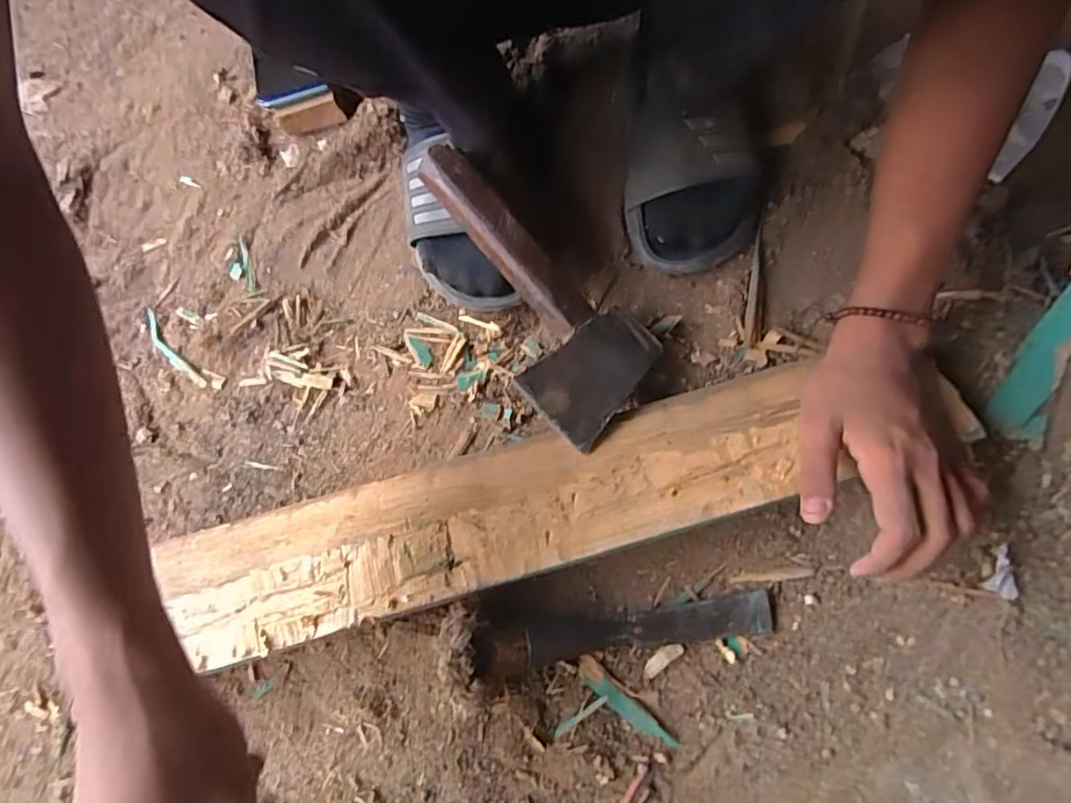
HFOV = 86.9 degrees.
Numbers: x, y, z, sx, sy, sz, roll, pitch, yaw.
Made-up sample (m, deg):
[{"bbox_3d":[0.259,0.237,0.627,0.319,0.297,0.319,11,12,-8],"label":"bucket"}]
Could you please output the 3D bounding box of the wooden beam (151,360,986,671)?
[{"bbox_3d":[0.027,0.061,0.387,0.504,0.055,0.097,-15,68,-3],"label":"wooden beam"}]

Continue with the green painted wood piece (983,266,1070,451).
[{"bbox_3d":[0.363,-0.035,0.394,0.035,0.014,0.130,25,101,12],"label":"green painted wood piece"}]

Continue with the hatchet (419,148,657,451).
[{"bbox_3d":[0.001,-0.088,0.414,0.104,0.026,0.232,-32,83,-10],"label":"hatchet"}]

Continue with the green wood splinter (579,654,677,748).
[{"bbox_3d":[0.056,0.192,0.358,0.074,0.006,0.013,39,74,16],"label":"green wood splinter"}]

